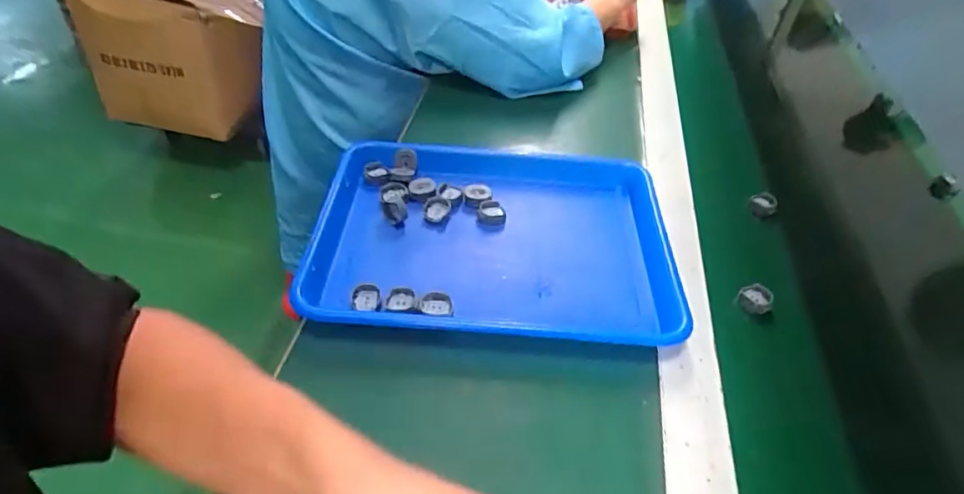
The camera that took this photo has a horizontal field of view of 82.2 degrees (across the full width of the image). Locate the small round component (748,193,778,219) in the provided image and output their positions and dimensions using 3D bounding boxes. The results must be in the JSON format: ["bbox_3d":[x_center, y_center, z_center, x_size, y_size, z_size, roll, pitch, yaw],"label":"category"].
[{"bbox_3d":[0.316,-0.046,0.623,0.027,0.026,0.017,30,49,24],"label":"small round component"}]

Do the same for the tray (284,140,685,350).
[{"bbox_3d":[0.016,-0.016,0.531,0.346,0.032,0.243,4,43,-1],"label":"tray"}]

